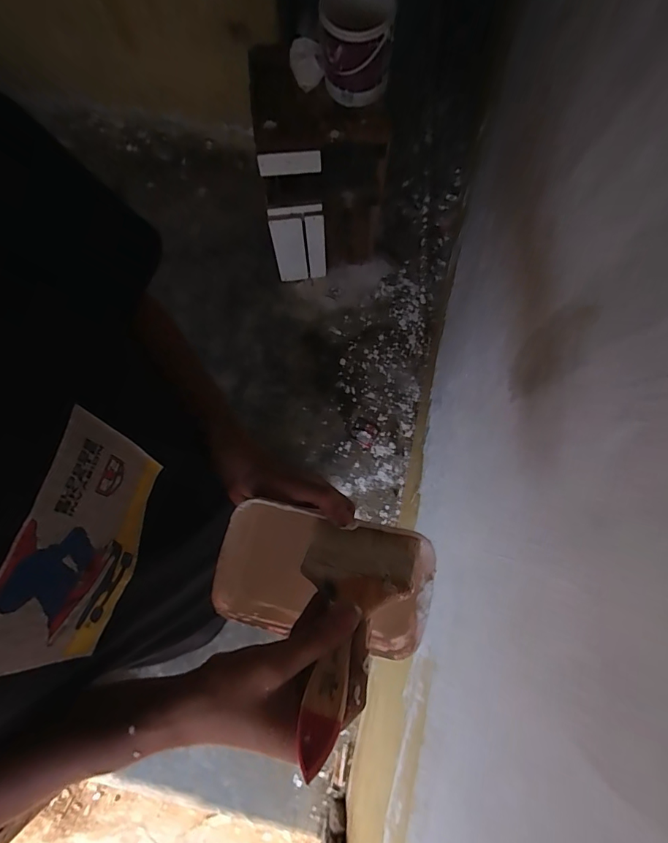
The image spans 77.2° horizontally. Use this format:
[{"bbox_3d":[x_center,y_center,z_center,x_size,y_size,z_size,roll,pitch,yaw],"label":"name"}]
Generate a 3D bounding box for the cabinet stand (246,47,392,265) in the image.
[{"bbox_3d":[-0.036,-0.776,1.373,0.354,0.612,0.289,-6,71,-2],"label":"cabinet stand"}]

